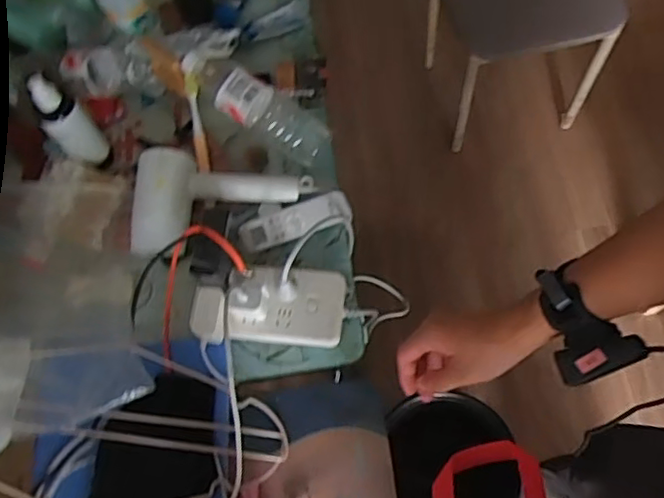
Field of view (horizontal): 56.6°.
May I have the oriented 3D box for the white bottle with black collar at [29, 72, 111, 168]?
[{"bbox_3d":[-0.343,-0.160,0.808,0.051,0.150,0.044,2,67,6],"label":"white bottle with black collar"}]

